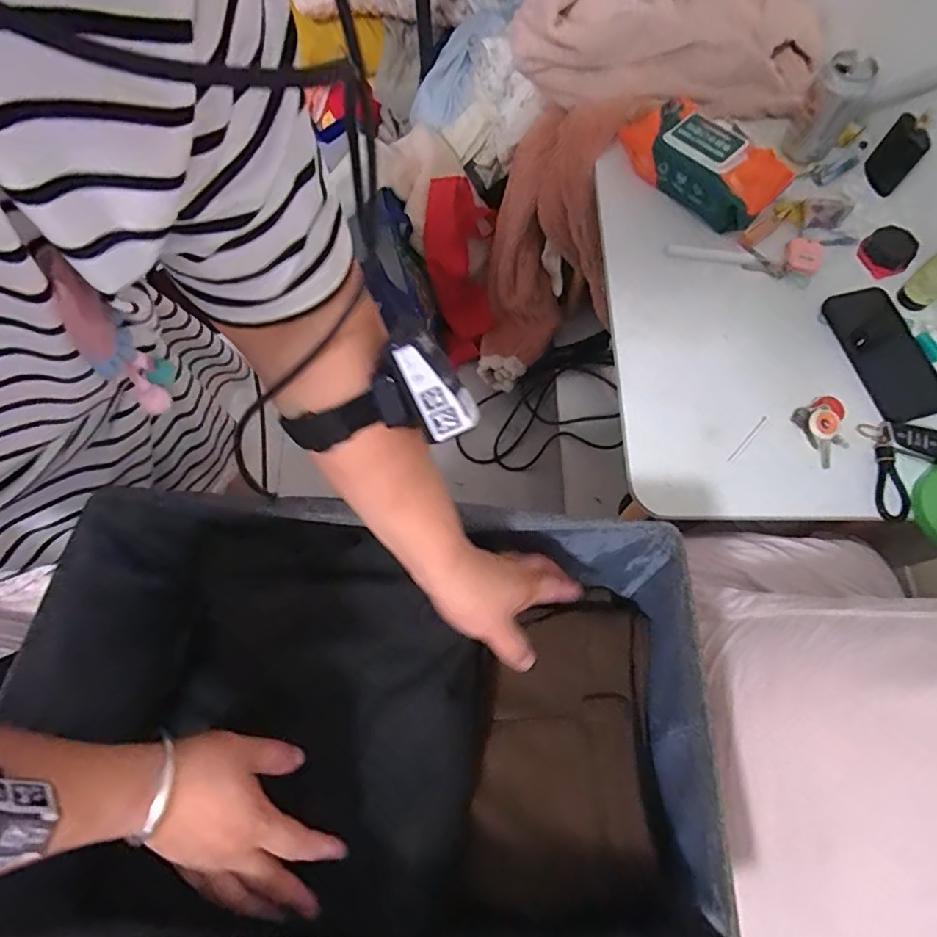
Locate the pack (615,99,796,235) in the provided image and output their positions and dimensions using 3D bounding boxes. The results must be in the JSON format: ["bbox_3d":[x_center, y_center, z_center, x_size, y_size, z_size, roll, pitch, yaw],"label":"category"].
[{"bbox_3d":[0.297,-0.393,0.712,0.099,0.084,0.213,-37,72,-13],"label":"pack"}]

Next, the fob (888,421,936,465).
[{"bbox_3d":[0.484,-0.026,0.596,0.061,0.020,0.037,10,69,5],"label":"fob"}]

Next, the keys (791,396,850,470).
[{"bbox_3d":[0.395,-0.044,0.604,0.056,0.016,0.067,-23,69,-8],"label":"keys"}]

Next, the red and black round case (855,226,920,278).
[{"bbox_3d":[0.517,-0.268,0.687,0.062,0.033,0.058,0,68,1],"label":"red and black round case"}]

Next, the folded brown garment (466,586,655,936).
[{"bbox_3d":[0.079,0.223,0.468,0.131,0.059,0.236,7,68,4],"label":"folded brown garment"}]

